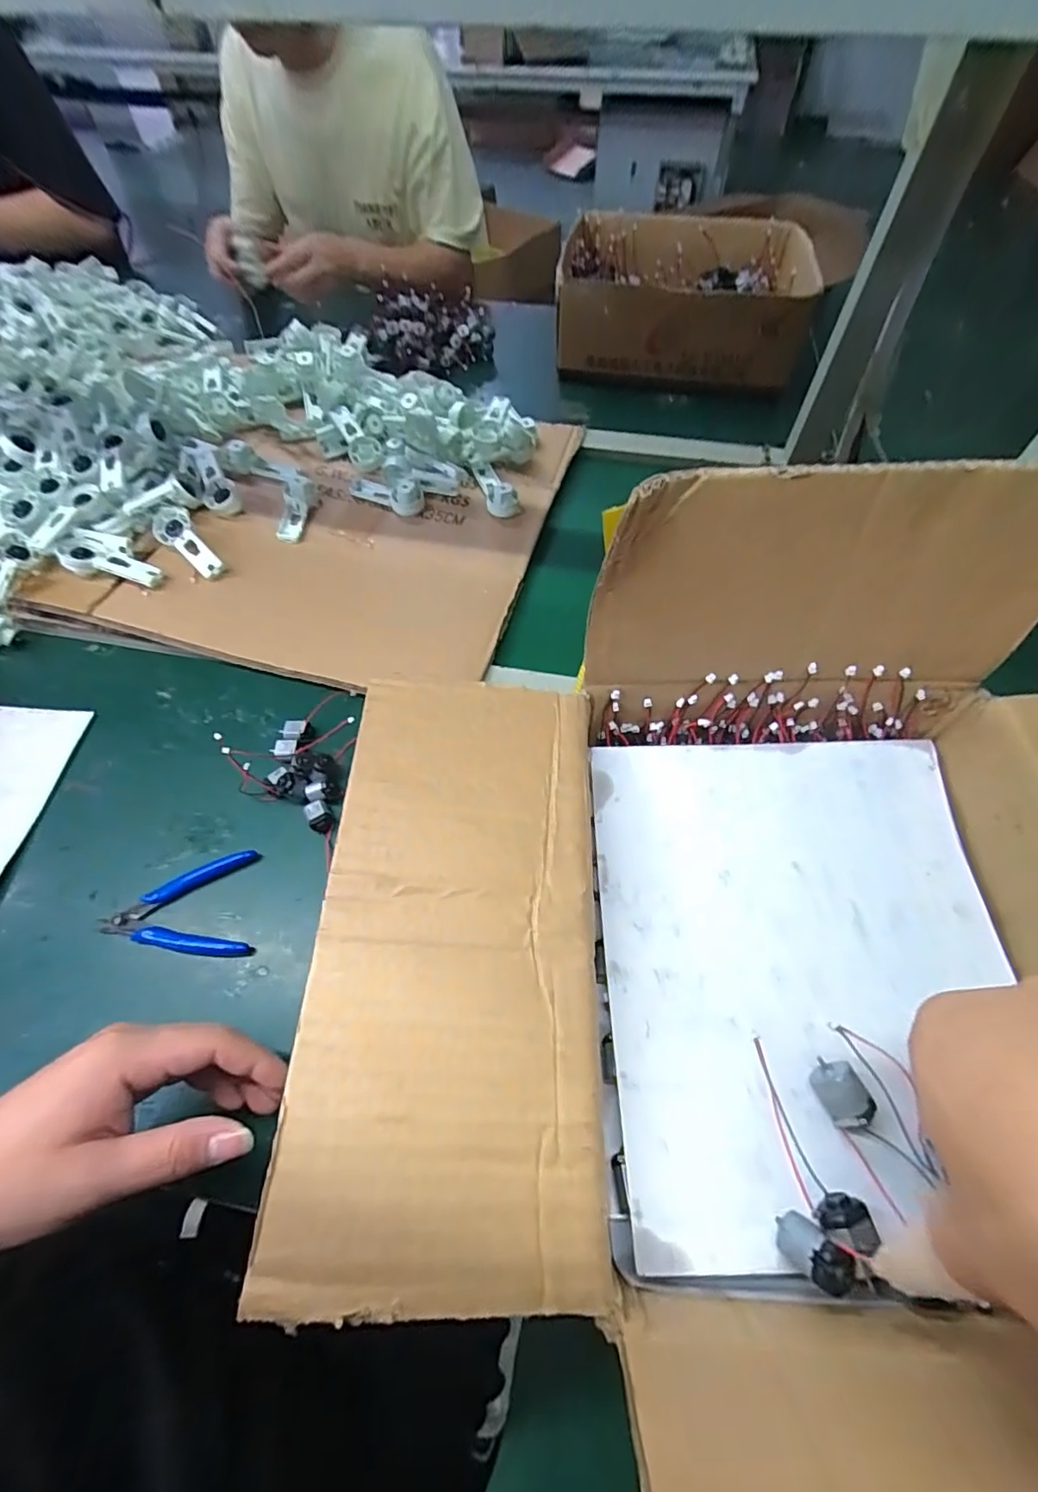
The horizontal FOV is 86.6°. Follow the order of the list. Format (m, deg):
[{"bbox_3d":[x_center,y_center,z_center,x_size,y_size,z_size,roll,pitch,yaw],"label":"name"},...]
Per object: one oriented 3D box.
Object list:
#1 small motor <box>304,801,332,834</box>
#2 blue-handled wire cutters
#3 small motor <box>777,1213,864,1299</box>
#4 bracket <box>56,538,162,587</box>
[{"bbox_3d":[-0.167,0.060,0.458,0.018,0.011,0.030,-30,63,-18],"label":"small motor"},{"bbox_3d":[-0.263,0.128,0.422,0.114,0.008,0.077,-9,58,-6],"label":"blue-handled wire cutters"},{"bbox_3d":[0.114,0.195,0.212,0.029,0.015,0.016,13,62,49],"label":"small motor"},{"bbox_3d":[-0.410,-0.181,0.551,0.093,0.017,0.029,16,58,-6],"label":"bracket"}]

